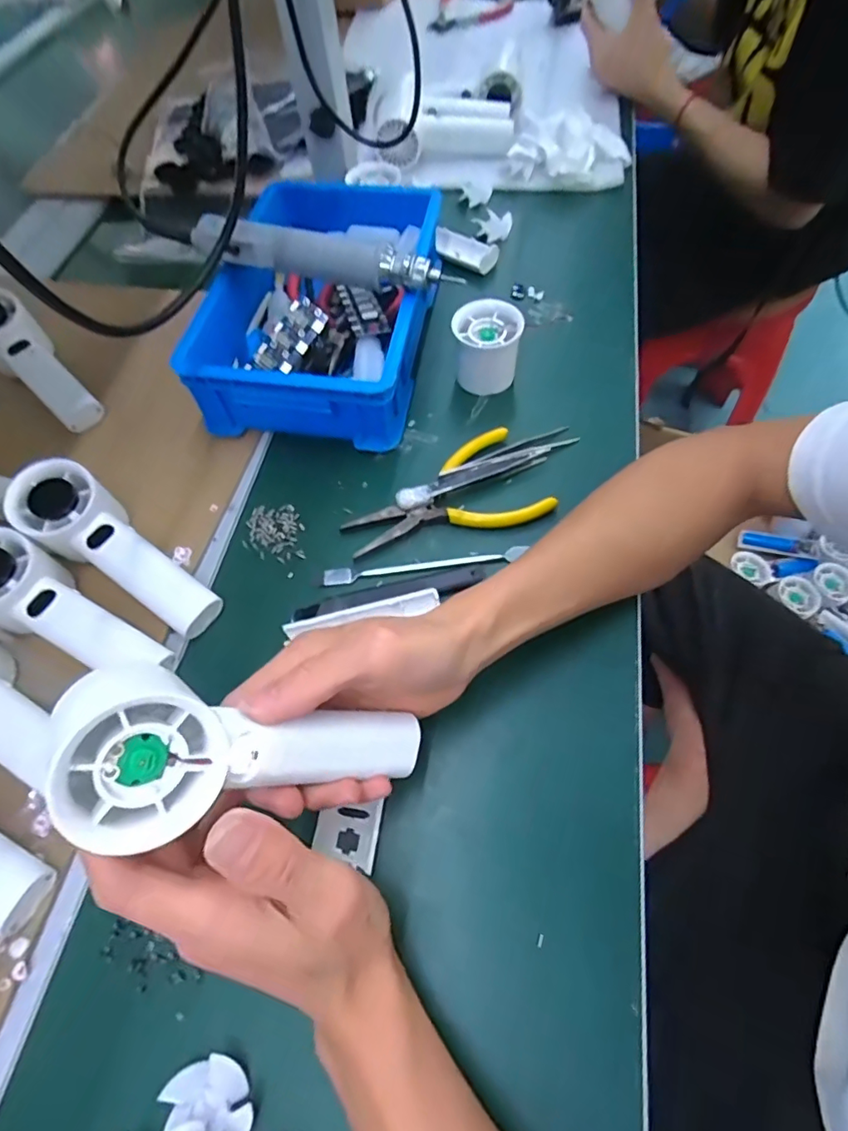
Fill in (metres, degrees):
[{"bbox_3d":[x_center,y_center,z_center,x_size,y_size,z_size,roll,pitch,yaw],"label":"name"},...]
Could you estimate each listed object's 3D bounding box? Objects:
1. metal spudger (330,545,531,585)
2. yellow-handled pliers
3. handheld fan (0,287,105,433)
[{"bbox_3d":[0.000,0.001,0.377,0.143,0.008,0.013,-8,60,1],"label":"metal spudger"},{"bbox_3d":[0.016,-0.045,0.392,0.146,0.023,0.081,-27,61,-10],"label":"yellow-handled pliers"},{"bbox_3d":[-0.346,-0.182,0.476,0.156,0.045,0.054,41,66,6],"label":"handheld fan"}]

